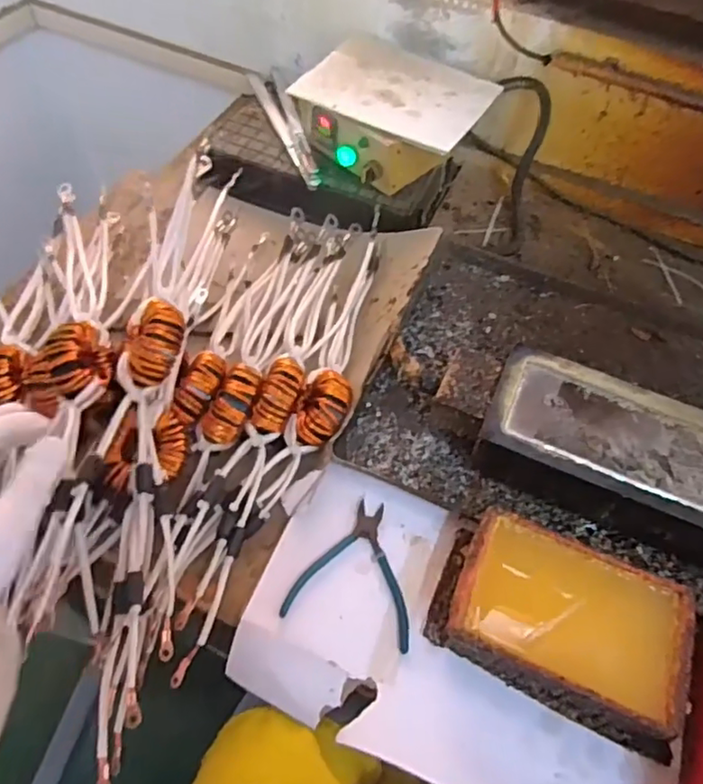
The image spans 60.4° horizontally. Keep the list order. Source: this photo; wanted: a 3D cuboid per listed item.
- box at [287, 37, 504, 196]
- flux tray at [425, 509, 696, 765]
[{"bbox_3d":[0.057,-0.405,0.895,0.249,0.092,0.211,27,57,14],"label":"box"},{"bbox_3d":[0.194,0.213,0.561,0.216,0.065,0.133,22,56,11],"label":"flux tray"}]

